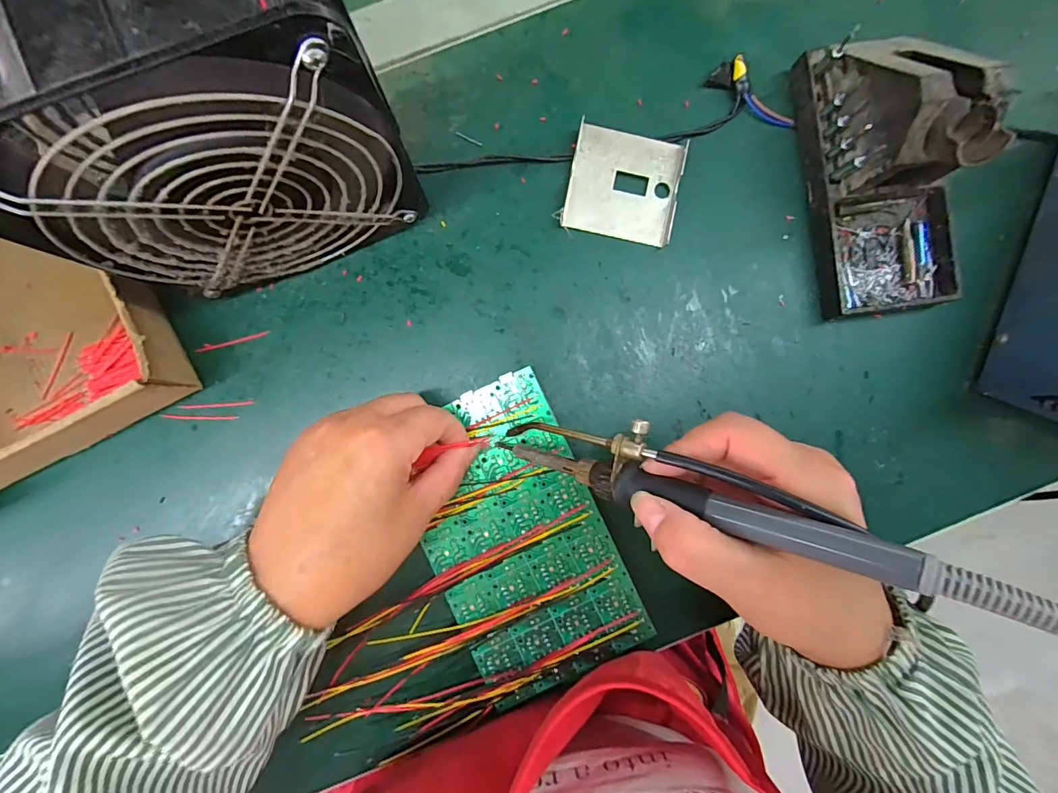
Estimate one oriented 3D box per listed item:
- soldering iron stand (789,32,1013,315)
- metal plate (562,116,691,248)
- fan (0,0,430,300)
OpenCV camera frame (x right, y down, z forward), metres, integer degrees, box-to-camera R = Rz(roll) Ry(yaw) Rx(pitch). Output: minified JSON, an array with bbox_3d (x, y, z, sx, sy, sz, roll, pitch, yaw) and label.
[{"bbox_3d":[0.218,-0.135,0.253,0.078,0.071,0.158,-8,86,-1],"label":"soldering iron stand"},{"bbox_3d":[0.060,-0.133,0.280,0.069,0.009,0.064,11,86,0],"label":"metal plate"},{"bbox_3d":[-0.133,-0.106,0.204,0.144,0.154,0.055,-21,86,-2],"label":"fan"}]

